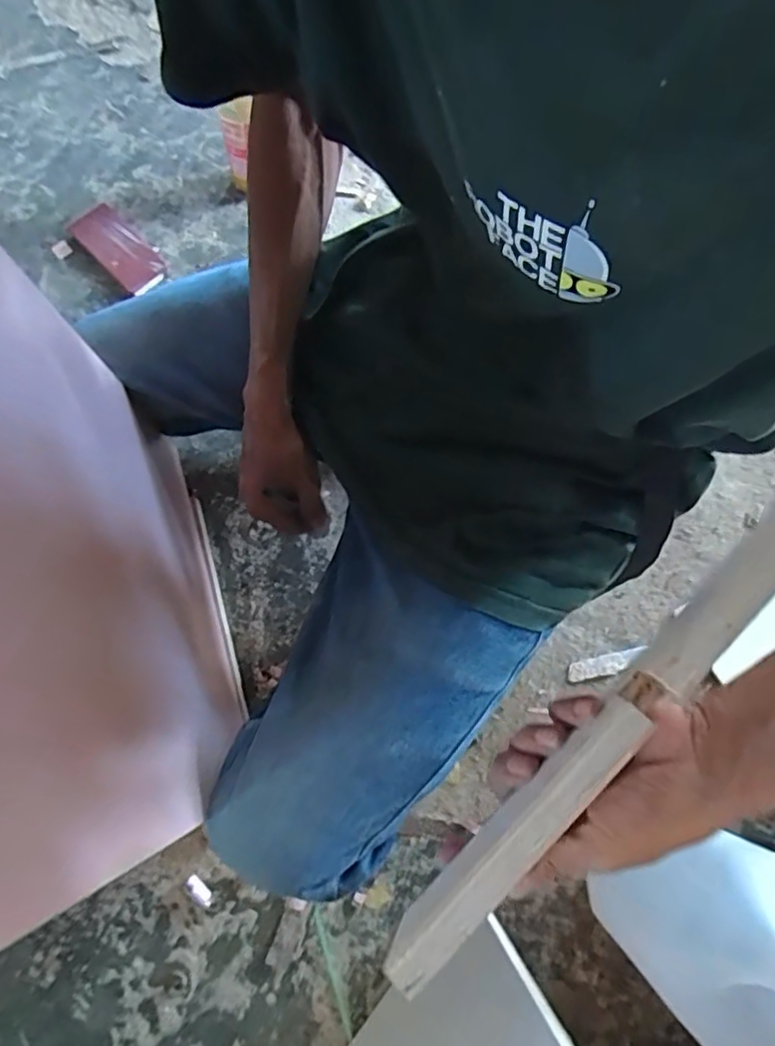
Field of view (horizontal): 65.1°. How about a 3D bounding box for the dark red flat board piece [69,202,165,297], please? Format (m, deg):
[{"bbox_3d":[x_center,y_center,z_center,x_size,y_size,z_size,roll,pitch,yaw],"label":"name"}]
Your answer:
[{"bbox_3d":[-0.357,-0.366,0.805,0.153,0.019,0.065,43,79,12],"label":"dark red flat board piece"}]

